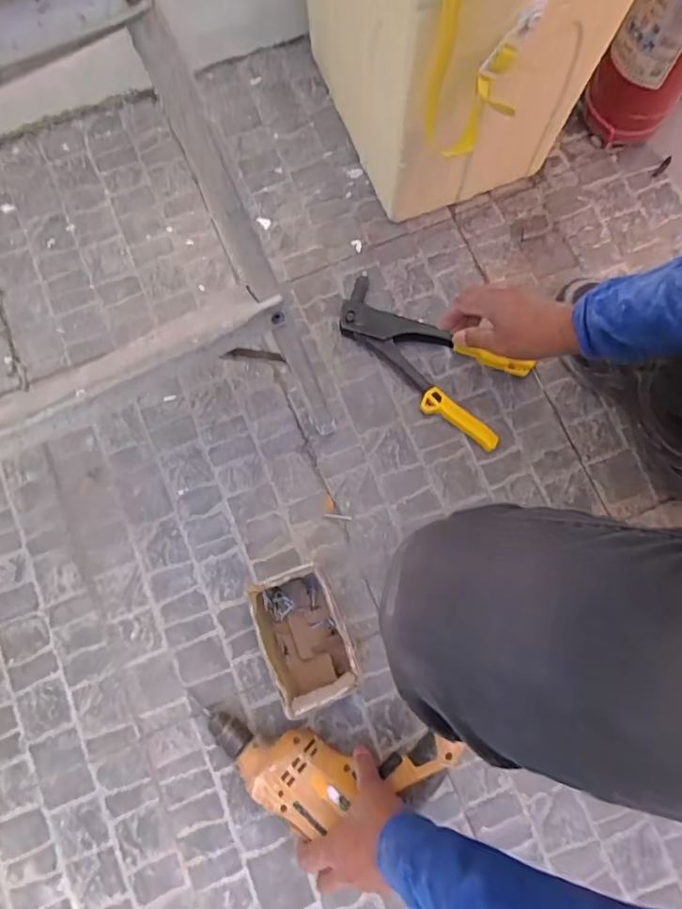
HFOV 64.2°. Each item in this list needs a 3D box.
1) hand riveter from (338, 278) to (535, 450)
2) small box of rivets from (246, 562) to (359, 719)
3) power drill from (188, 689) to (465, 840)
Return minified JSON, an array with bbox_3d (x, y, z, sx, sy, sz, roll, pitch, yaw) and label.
[{"bbox_3d":[0.115,-0.130,0.686,0.260,0.033,0.124,41,82,2],"label":"hand riveter"},{"bbox_3d":[-0.037,0.190,0.585,0.083,0.092,0.130,-21,80,-4],"label":"small box of rivets"},{"bbox_3d":[-0.020,0.328,0.567,0.276,0.060,0.088,2,79,5],"label":"power drill"}]

